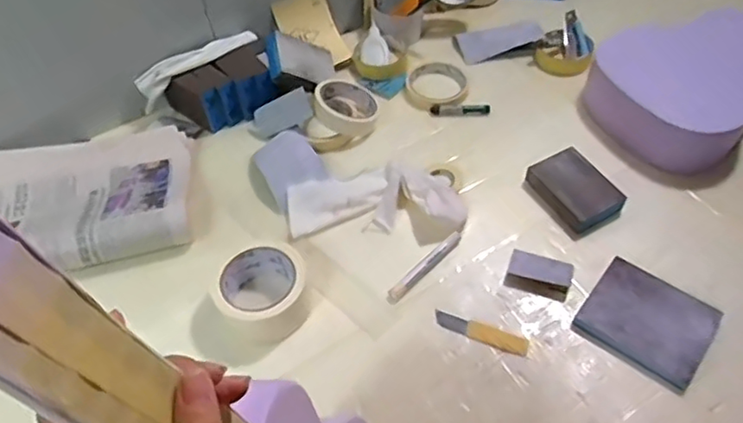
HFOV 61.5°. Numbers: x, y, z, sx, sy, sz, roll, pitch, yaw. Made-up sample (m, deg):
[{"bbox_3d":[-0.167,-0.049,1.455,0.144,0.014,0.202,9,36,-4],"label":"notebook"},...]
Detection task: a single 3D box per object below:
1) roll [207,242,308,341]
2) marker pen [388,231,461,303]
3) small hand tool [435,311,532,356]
[{"bbox_3d":[-0.117,0.081,0.670,0.092,0.053,0.097,-2,51,3],"label":"roll"},{"bbox_3d":[0.061,0.060,0.696,0.107,0.014,0.017,-37,58,-23],"label":"marker pen"},{"bbox_3d":[0.114,0.126,0.650,0.098,0.004,0.022,15,54,16],"label":"small hand tool"}]

